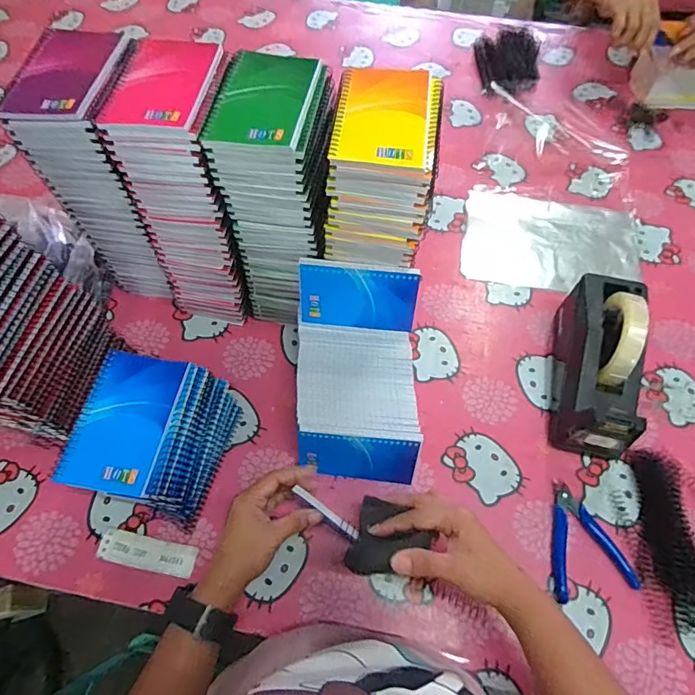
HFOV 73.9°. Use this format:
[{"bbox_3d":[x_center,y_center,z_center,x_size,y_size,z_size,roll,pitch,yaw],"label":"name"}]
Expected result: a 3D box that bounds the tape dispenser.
[{"bbox_3d":[0.302,0.014,0.545,0.077,0.128,0.203,12,62,6],"label":"tape dispenser"}]

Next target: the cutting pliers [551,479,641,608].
[{"bbox_3d":[0.251,0.208,0.505,0.083,0.007,0.113,-11,62,-6],"label":"cutting pliers"}]

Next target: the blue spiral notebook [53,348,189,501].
[{"bbox_3d":[-0.209,0.067,0.432,0.080,0.010,0.127,11,66,-4],"label":"blue spiral notebook"}]

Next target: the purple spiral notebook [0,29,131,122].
[{"bbox_3d":[-0.268,-0.263,0.443,0.090,0.015,0.135,1,61,0],"label":"purple spiral notebook"}]

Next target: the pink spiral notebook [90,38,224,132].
[{"bbox_3d":[-0.176,-0.250,0.434,0.092,0.007,0.134,5,61,2],"label":"pink spiral notebook"}]

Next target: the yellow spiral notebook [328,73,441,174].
[{"bbox_3d":[0.037,-0.209,0.419,0.095,0.014,0.127,5,61,2],"label":"yellow spiral notebook"}]

